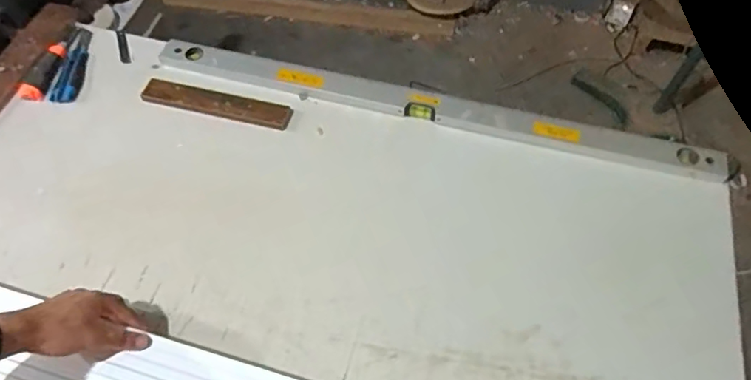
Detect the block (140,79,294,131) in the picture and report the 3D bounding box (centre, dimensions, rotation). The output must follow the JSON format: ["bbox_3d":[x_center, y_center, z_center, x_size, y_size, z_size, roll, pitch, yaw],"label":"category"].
[{"bbox_3d":[-0.274,-0.147,0.904,0.260,0.017,0.047,12,59,8],"label":"block"}]

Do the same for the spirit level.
[{"bbox_3d":[0.082,-0.145,0.889,0.942,0.023,0.070,14,59,9],"label":"spirit level"}]

